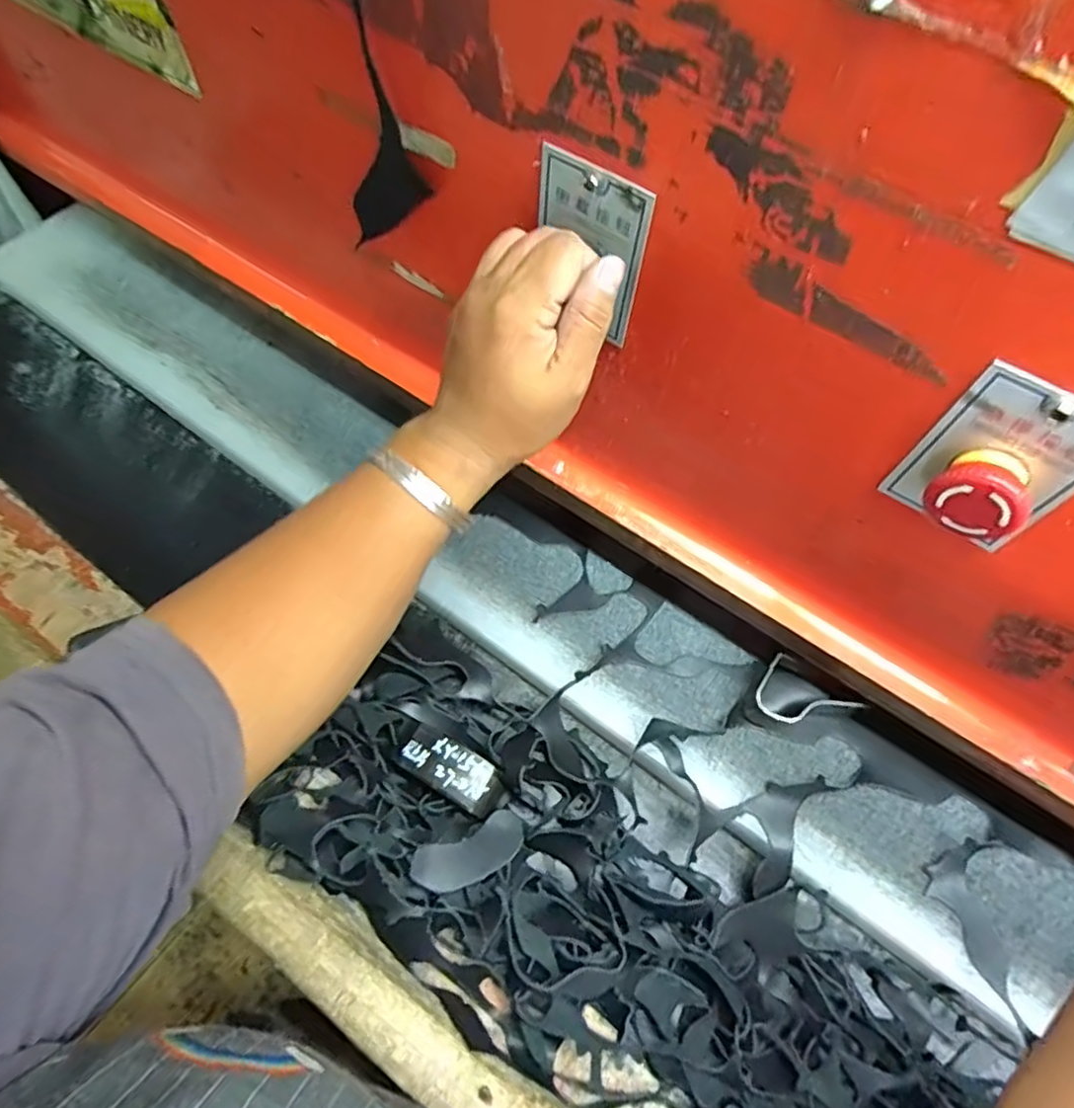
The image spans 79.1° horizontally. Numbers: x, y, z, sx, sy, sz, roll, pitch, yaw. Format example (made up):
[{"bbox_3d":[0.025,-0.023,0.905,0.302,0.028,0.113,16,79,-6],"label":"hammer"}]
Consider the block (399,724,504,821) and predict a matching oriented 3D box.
[{"bbox_3d":[-0.058,0.148,0.445,0.073,0.020,0.033,30,64,12],"label":"block"}]

